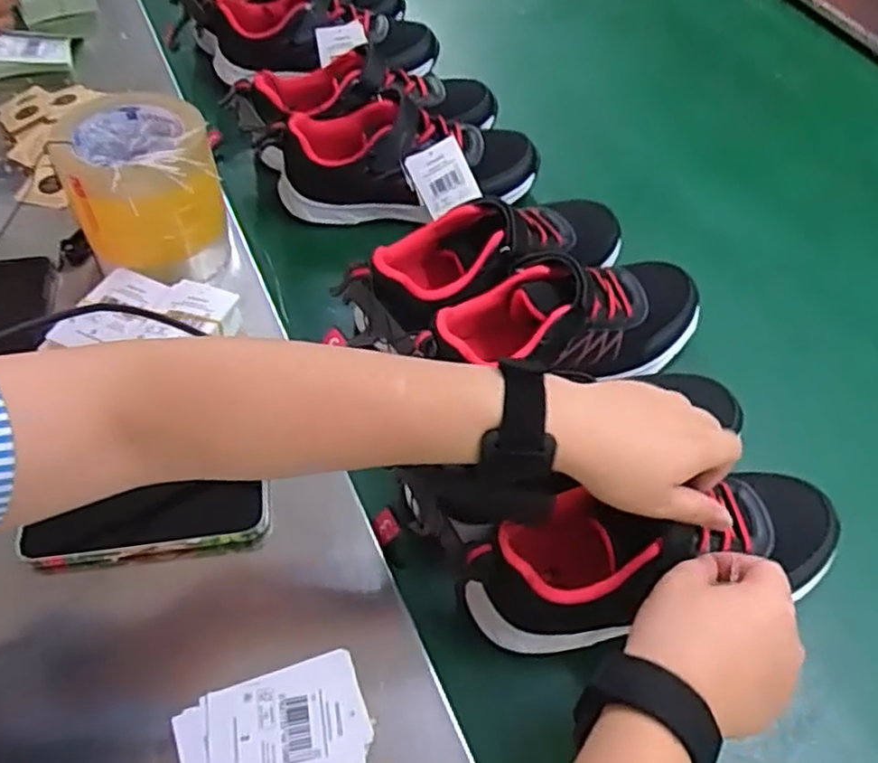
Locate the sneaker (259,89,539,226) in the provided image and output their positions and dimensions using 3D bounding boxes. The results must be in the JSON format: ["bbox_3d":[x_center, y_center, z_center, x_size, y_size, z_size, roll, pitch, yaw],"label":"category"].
[{"bbox_3d":[-0.034,-0.201,0.653,0.249,0.086,0.094,-2,54,-7],"label":"sneaker"}]

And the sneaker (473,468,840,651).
[{"bbox_3d":[0.131,0.103,0.434,0.230,0.077,0.083,-12,55,-8],"label":"sneaker"}]

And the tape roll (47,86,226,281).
[{"bbox_3d":[-0.223,-0.144,0.550,0.105,0.108,0.107,-12,56,-14],"label":"tape roll"}]

